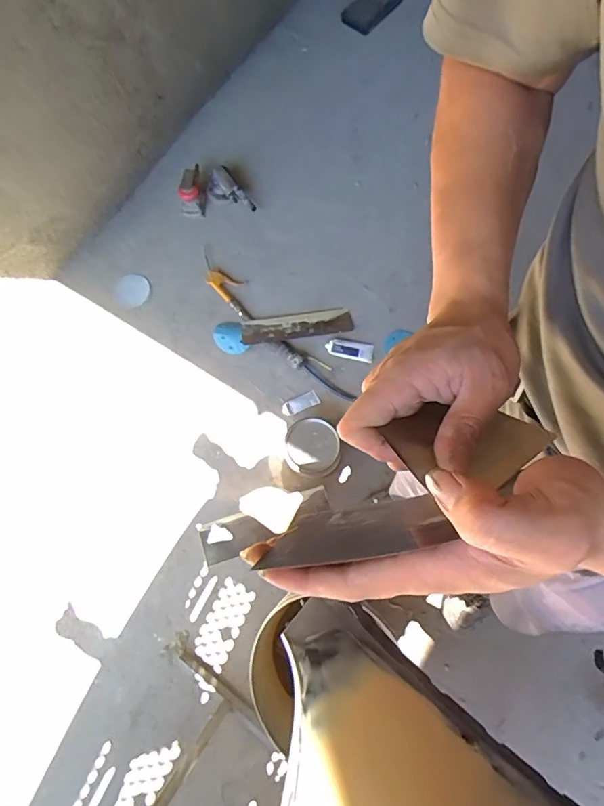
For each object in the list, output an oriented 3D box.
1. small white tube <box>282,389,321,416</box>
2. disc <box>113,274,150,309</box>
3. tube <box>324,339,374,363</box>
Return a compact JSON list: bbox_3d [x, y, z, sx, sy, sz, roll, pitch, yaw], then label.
[{"bbox_3d":[-0.005,0.002,1.380,0.110,0.021,0.046,-23,76,-7],"label":"small white tube"},{"bbox_3d":[-0.536,-0.352,1.491,0.096,0.006,0.115,40,78,-7],"label":"disc"},{"bbox_3d":[0.142,-0.157,1.414,0.138,0.024,0.055,12,74,3],"label":"tube"}]

